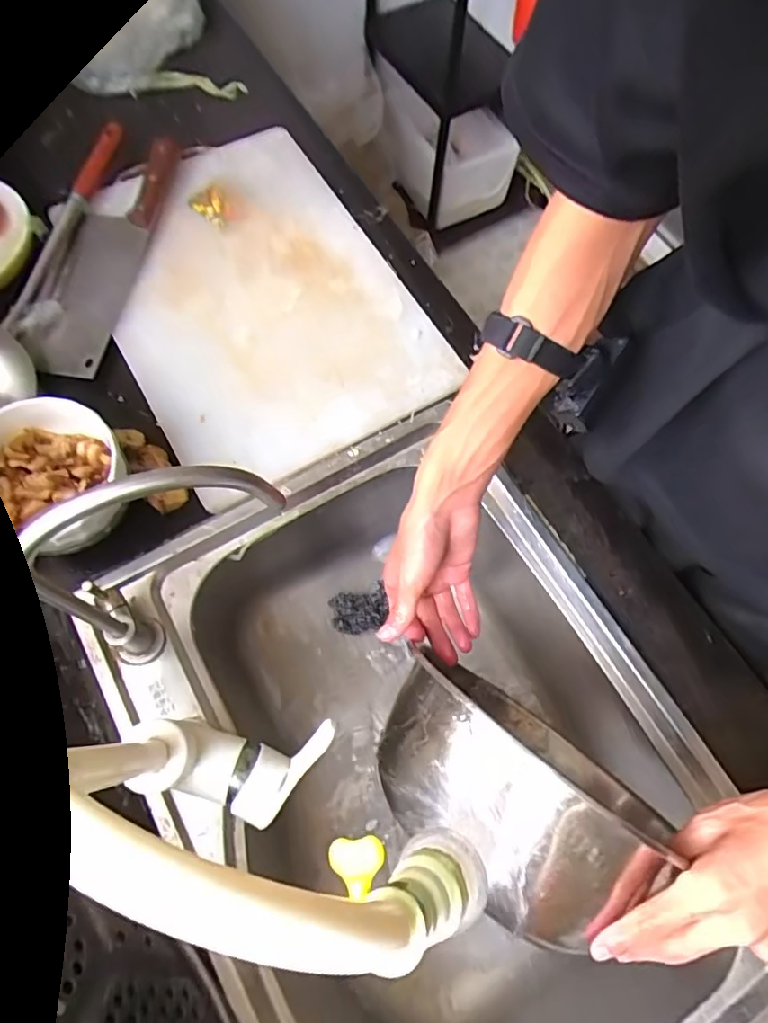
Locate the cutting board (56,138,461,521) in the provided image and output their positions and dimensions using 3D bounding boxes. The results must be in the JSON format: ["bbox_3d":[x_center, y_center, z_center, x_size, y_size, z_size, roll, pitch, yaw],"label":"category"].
[{"bbox_3d":[-0.148,-0.255,0.638,0.307,0.018,0.449,-27,73,-12],"label":"cutting board"}]

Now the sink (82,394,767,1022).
[{"bbox_3d":[0.036,0.245,0.574,0.443,0.203,0.576,-30,73,-13],"label":"sink"}]

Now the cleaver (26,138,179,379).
[{"bbox_3d":[-0.316,-0.302,0.643,0.085,0.032,0.319,11,69,2],"label":"cleaver"}]

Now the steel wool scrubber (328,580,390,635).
[{"bbox_3d":[-0.029,0.119,0.678,0.066,0.019,0.049,-16,71,-8],"label":"steel wool scrubber"}]

